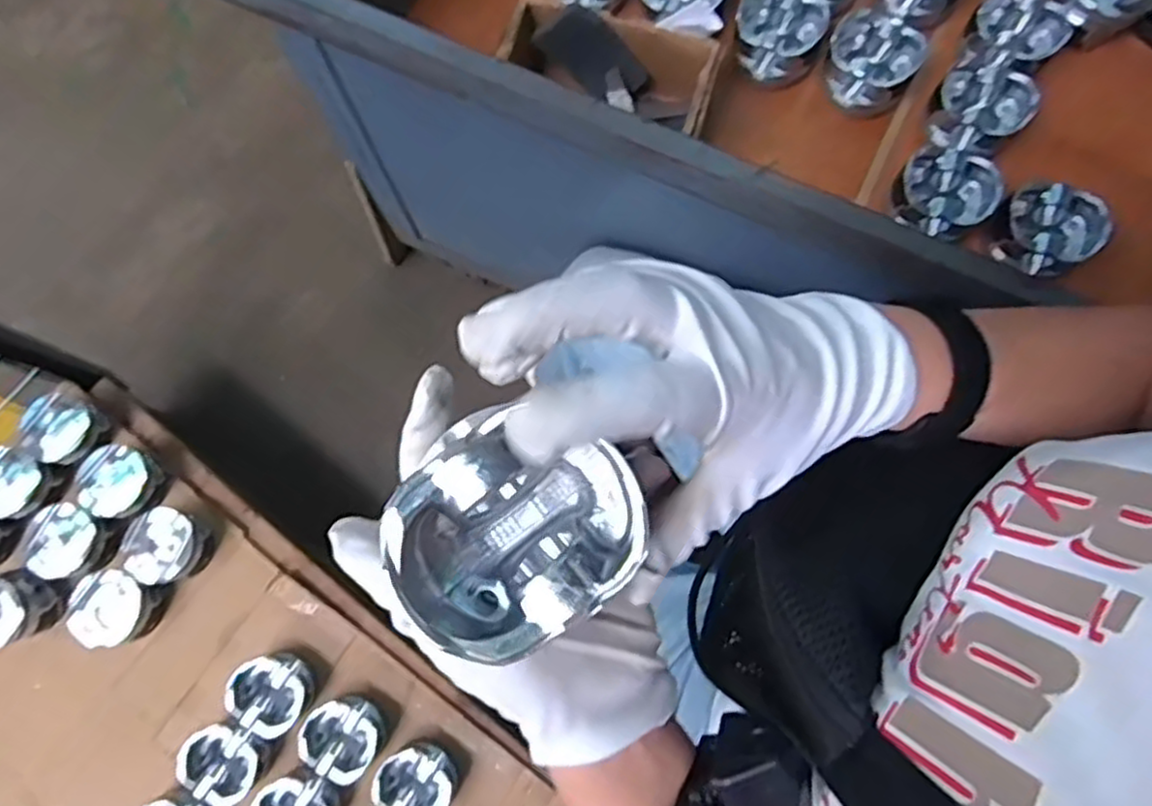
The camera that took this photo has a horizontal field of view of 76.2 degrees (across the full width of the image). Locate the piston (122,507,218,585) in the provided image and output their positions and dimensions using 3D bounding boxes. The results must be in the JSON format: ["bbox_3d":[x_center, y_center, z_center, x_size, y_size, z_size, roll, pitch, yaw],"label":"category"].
[{"bbox_3d":[-0.505,0.172,0.906,0.088,0.058,0.085,0,78,1],"label":"piston"}]

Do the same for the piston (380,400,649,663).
[{"bbox_3d":[-0.022,0.042,0.258,0.083,0.046,0.075,-41,80,-7],"label":"piston"}]

